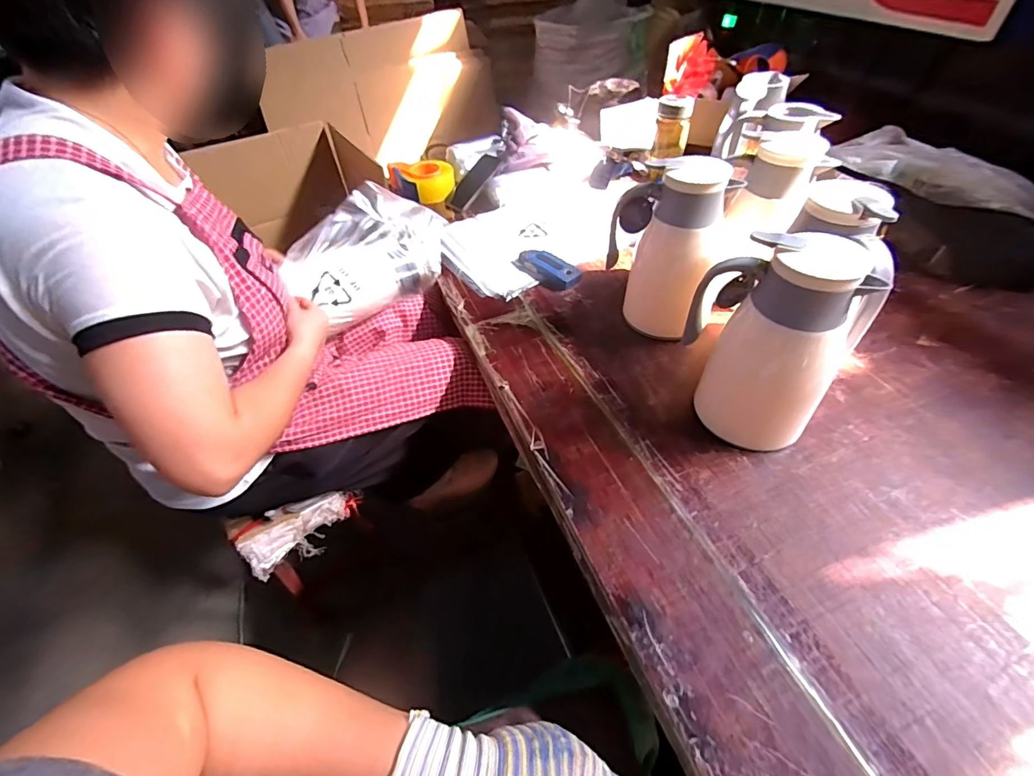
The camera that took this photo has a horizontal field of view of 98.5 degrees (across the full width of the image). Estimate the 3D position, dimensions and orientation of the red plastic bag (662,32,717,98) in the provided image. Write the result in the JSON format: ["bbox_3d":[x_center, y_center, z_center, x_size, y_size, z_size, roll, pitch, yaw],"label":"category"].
[{"bbox_3d":[0.419,-0.776,1.075,0.113,0.096,0.101,8,48,13],"label":"red plastic bag"}]

